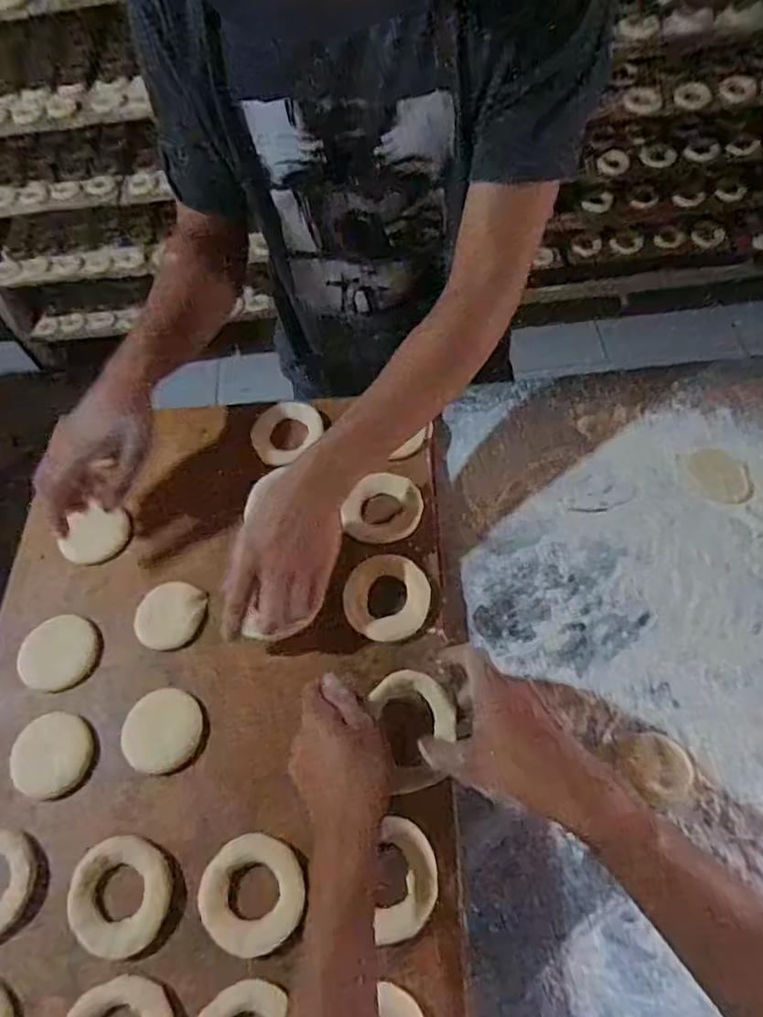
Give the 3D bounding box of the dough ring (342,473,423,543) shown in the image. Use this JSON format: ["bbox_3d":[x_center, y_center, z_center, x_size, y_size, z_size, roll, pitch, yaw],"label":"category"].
[{"bbox_3d":[0.002,0.001,0.614,0.072,0.012,0.076,1,63,-2],"label":"dough ring"}]

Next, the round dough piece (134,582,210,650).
[{"bbox_3d":[-0.197,0.098,0.579,0.058,0.022,0.058,-2,61,4],"label":"round dough piece"}]

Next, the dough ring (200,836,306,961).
[{"bbox_3d":[-0.096,0.283,0.461,0.072,0.015,0.072,-2,61,4],"label":"dough ring"}]

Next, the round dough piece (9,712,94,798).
[{"bbox_3d":[-0.276,0.204,0.523,0.067,0.007,0.062,-2,61,4],"label":"round dough piece"}]

